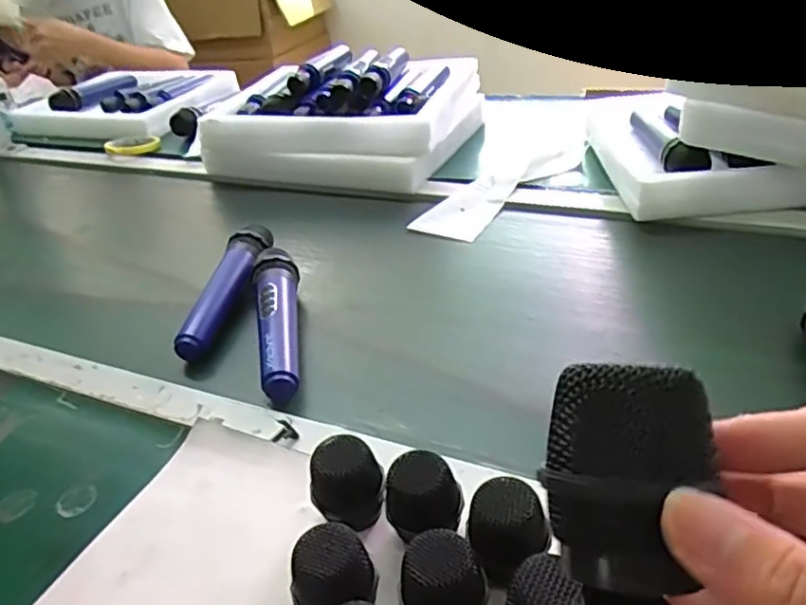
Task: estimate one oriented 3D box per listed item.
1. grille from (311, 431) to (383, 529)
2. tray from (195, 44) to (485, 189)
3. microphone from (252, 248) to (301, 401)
[{"bbox_3d":[-0.036,0.121,0.411,0.039,0.059,0.036,-5,34,4],"label":"grille"},{"bbox_3d":[-0.075,-0.292,0.970,0.334,0.123,0.298,8,38,22],"label":"tray"},{"bbox_3d":[-0.118,0.013,0.605,0.039,0.042,0.191,-11,34,-4],"label":"microphone"}]

